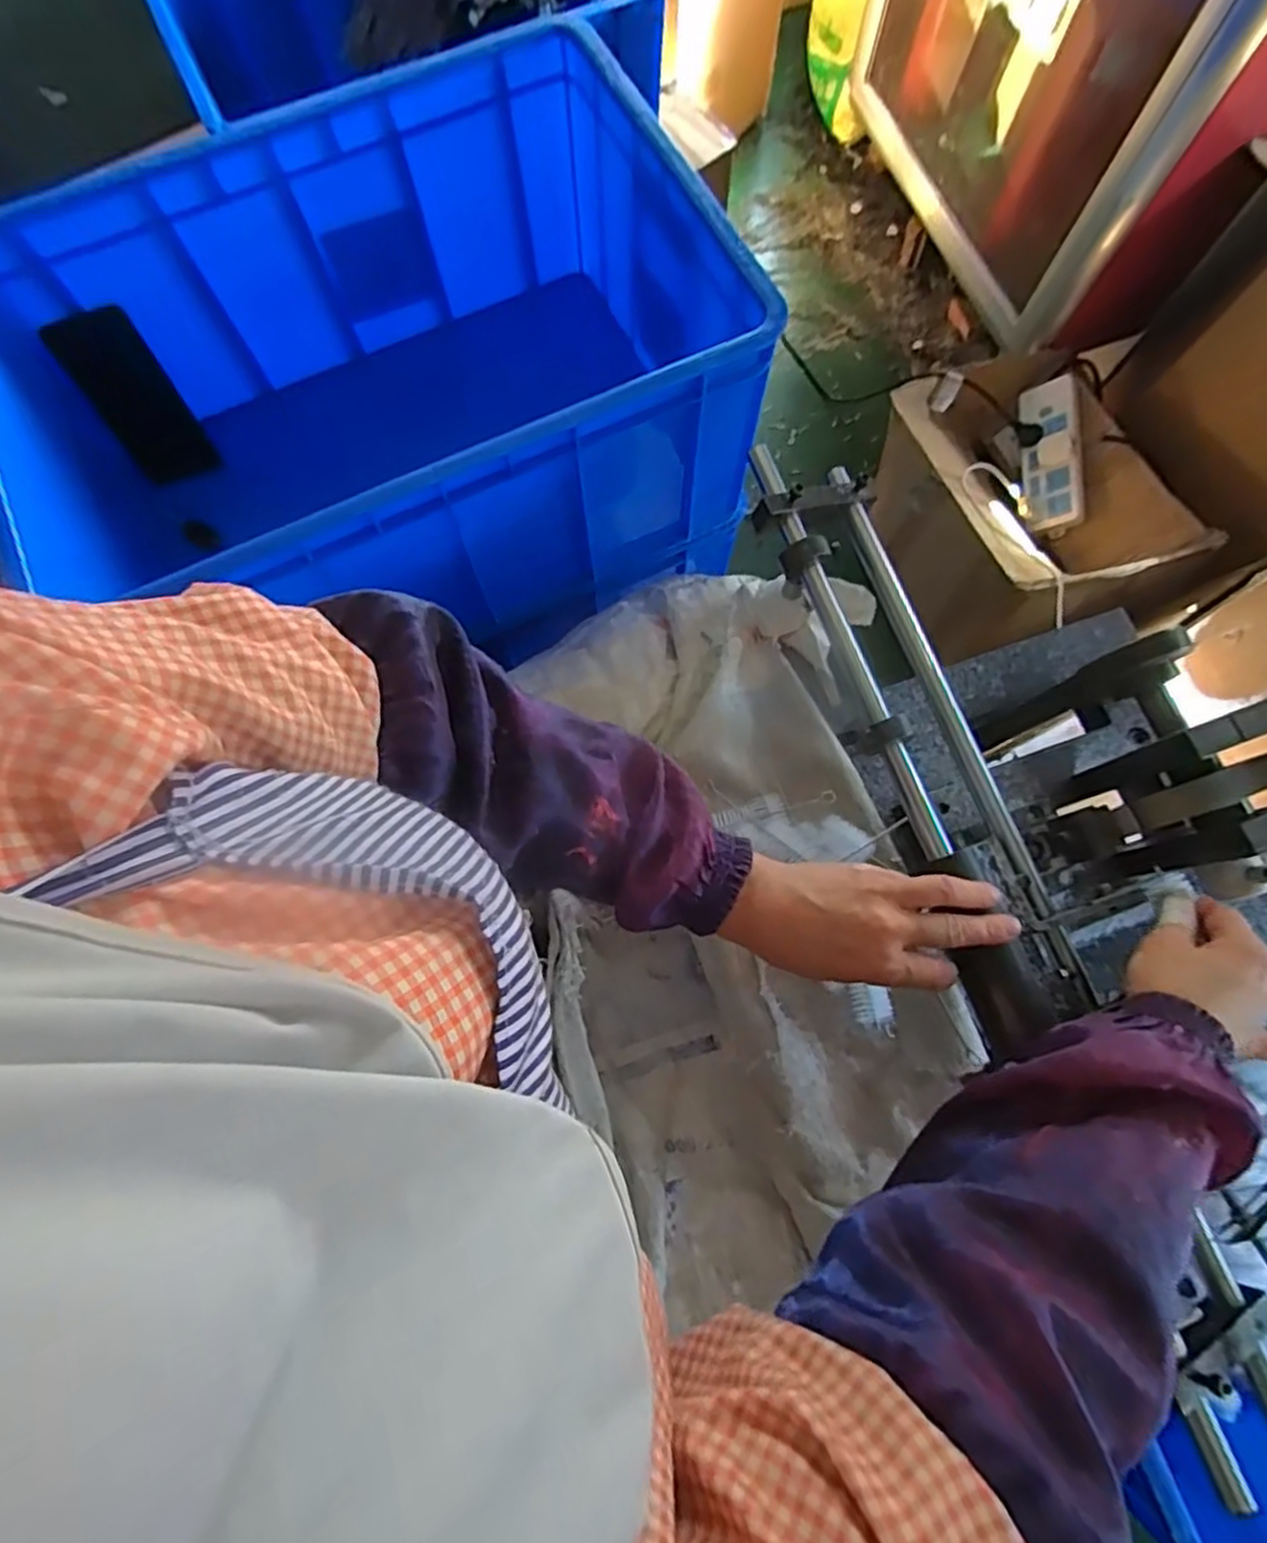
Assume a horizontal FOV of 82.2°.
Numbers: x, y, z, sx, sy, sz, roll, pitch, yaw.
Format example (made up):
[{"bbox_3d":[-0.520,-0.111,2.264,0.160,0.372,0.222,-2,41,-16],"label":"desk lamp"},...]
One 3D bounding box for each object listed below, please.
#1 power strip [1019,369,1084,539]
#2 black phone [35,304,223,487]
[{"bbox_3d":[0.637,-0.482,1.104,0.081,0.039,0.242,-9,76,44],"label":"power strip"},{"bbox_3d":[-0.511,-0.380,0.752,0.085,0.168,0.014,-14,57,-1],"label":"black phone"}]

